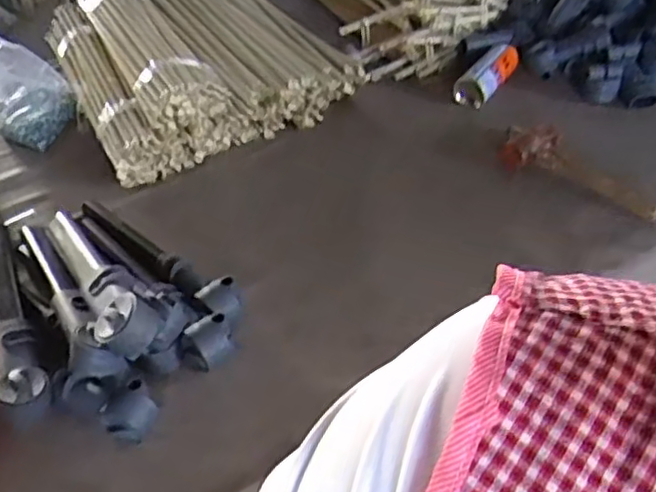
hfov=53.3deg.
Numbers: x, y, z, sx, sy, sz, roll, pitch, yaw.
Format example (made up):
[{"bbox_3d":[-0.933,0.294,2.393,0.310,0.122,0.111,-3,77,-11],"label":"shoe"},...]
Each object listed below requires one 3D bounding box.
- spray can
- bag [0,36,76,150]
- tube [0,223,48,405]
[{"bbox_3d":[0.320,-0.342,1.305,0.077,0.056,0.185,23,51,27],"label":"spray can"},{"bbox_3d":[-0.657,-0.343,1.373,0.195,0.179,0.252,-31,49,-23],"label":"bag"},{"bbox_3d":[-0.461,0.079,0.935,0.061,0.046,0.421,-23,47,-17],"label":"tube"}]

